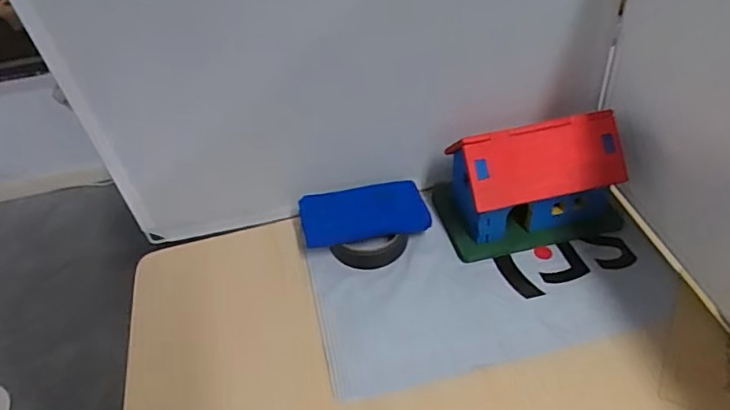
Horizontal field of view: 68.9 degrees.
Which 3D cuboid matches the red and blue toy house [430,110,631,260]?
[{"bbox_3d":[0.183,-0.032,0.601,0.185,0.130,0.106,-10,43,-4],"label":"red and blue toy house"}]

